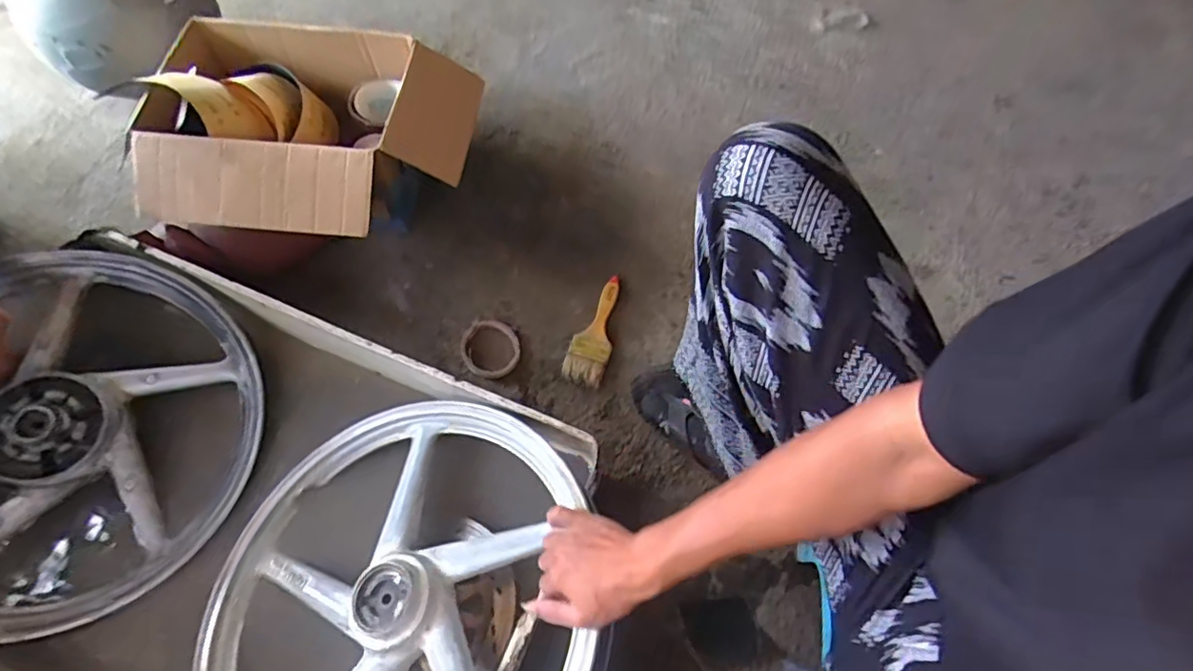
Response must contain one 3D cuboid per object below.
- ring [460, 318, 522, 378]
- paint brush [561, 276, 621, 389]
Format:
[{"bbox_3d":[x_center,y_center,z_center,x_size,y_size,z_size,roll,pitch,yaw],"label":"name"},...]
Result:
[{"bbox_3d":[-0.150,0.015,0.844,0.085,0.011,0.086,2,61,-3],"label":"ring"},{"bbox_3d":[-0.001,-0.009,0.867,0.057,0.026,0.169,15,61,5],"label":"paint brush"}]

